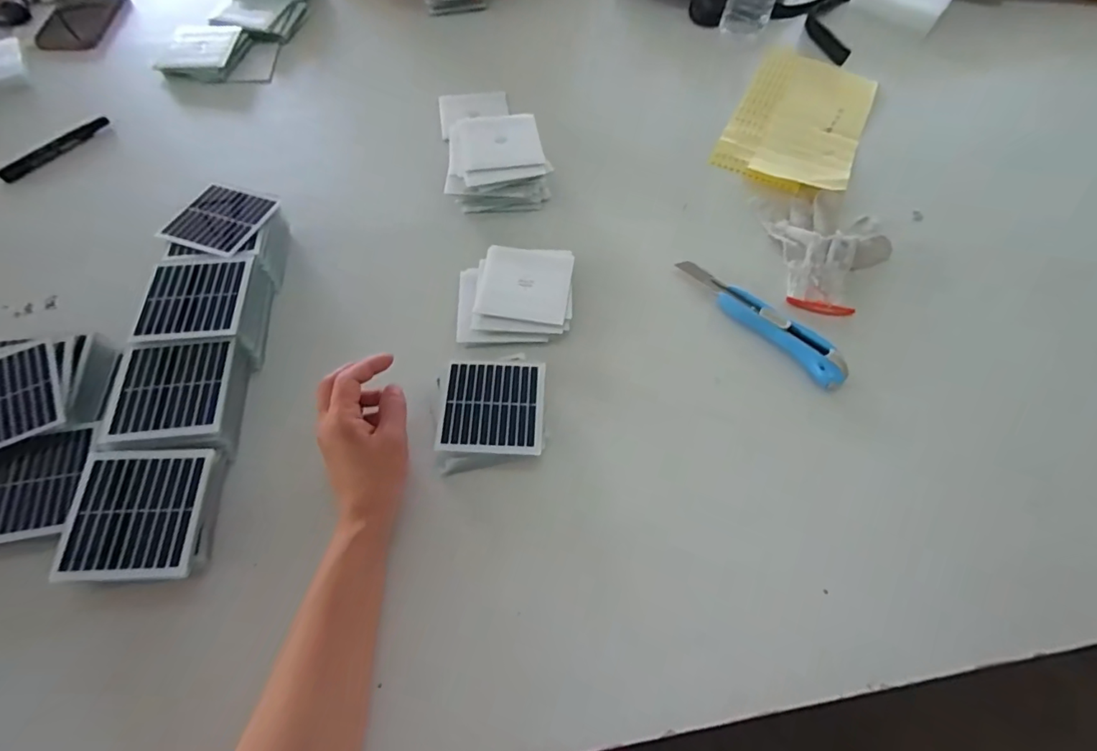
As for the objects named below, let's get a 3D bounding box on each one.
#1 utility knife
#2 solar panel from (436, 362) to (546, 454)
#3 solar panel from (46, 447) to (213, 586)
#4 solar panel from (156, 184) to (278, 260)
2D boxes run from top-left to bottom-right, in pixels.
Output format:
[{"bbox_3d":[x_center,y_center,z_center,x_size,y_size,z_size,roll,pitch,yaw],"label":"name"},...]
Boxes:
[{"bbox_3d":[0.213,-0.058,0.520,0.036,0.016,0.194,-40,70,-20],"label":"utility knife"},{"bbox_3d":[-0.049,0.026,0.457,0.088,0.007,0.089,3,62,0],"label":"solar panel"},{"bbox_3d":[-0.304,0.099,0.377,0.090,0.010,0.092,-1,62,-2],"label":"solar panel"},{"bbox_3d":[-0.328,-0.157,0.510,0.073,0.010,0.083,17,63,7],"label":"solar panel"}]

